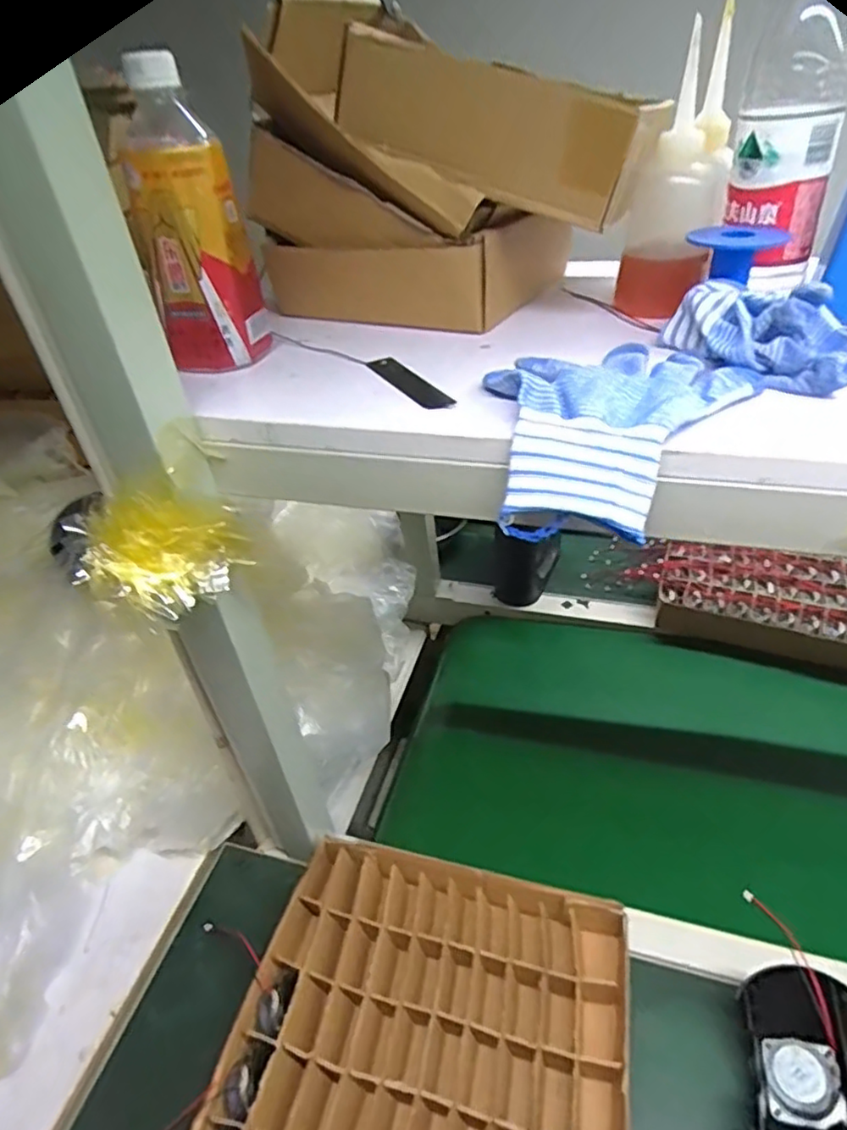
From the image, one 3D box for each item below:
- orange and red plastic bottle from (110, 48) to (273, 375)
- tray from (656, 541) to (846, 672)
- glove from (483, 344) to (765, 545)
[{"bbox_3d":[-0.146,-0.207,0.420,0.061,0.187,0.062,-13,39,-7],"label":"orange and red plastic bottle"},{"bbox_3d":[0.500,0.057,0.913,0.299,0.071,0.168,12,42,22],"label":"tray"},{"bbox_3d":[0.103,-0.083,0.375,0.117,0.050,0.158,28,50,36],"label":"glove"}]

